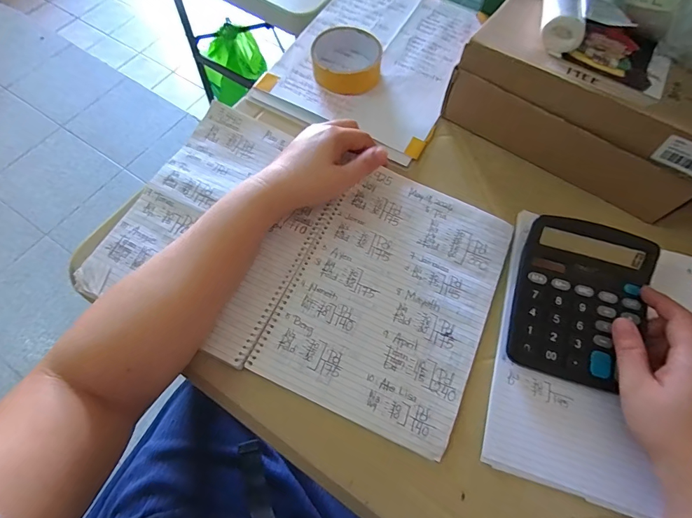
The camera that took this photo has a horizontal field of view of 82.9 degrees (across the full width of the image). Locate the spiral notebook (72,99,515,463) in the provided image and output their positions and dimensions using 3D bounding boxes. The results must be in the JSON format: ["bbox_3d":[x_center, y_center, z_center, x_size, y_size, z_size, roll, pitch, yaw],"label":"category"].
[{"bbox_3d":[-0.038,-0.007,0.390,0.363,0.014,0.244,23,68,9],"label":"spiral notebook"}]

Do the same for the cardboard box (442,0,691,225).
[{"bbox_3d":[0.264,-0.180,0.424,0.257,0.104,0.151,33,70,12],"label":"cardboard box"}]

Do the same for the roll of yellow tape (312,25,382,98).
[{"bbox_3d":[0.002,-0.246,0.485,0.083,0.031,0.087,1,66,-1],"label":"roll of yellow tape"}]

